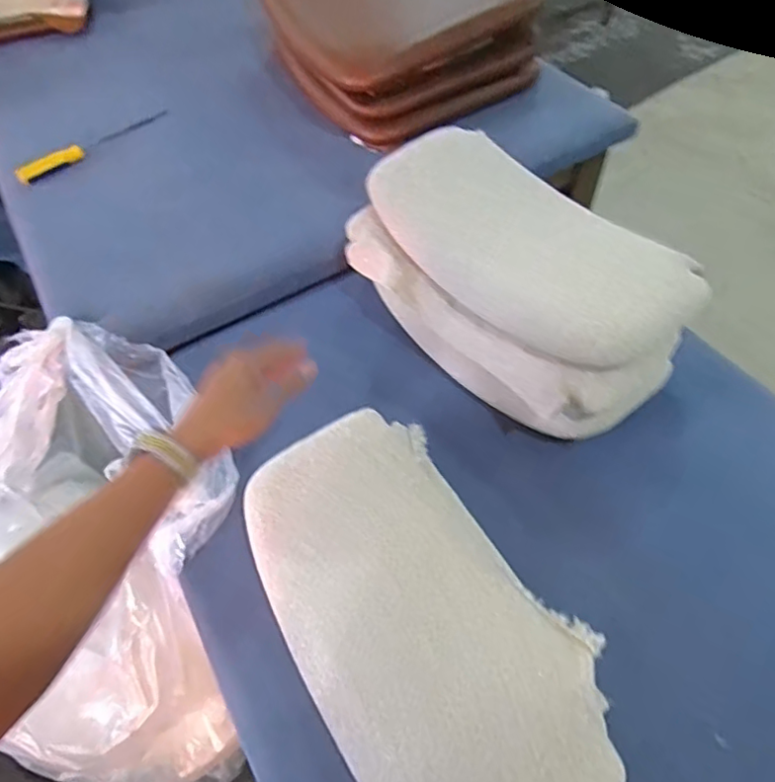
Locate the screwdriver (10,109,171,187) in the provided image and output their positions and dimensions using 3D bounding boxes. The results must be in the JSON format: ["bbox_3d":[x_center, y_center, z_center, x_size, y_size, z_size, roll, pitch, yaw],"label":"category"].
[{"bbox_3d":[-0.536,-0.452,1.073,0.288,0.030,0.030,-38,63,-21],"label":"screwdriver"}]

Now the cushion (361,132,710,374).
[{"bbox_3d":[0.165,-0.193,0.736,0.206,0.058,0.433,-38,63,-21],"label":"cushion"}]

